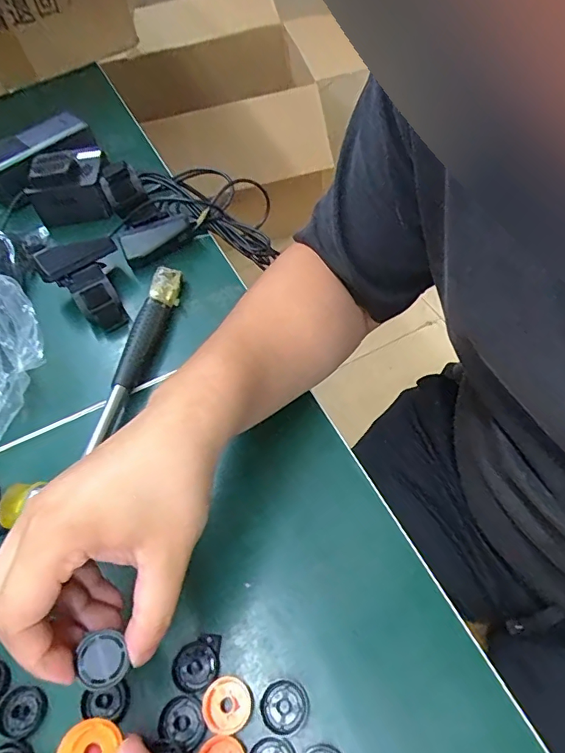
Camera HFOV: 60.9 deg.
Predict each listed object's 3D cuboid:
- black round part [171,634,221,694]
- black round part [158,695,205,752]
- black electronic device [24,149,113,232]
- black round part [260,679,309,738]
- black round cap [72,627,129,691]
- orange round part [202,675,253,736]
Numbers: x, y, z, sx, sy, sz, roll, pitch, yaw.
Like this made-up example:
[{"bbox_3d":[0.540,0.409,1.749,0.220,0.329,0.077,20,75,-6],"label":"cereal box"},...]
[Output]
[{"bbox_3d":[-0.049,0.165,0.278,0.032,0.004,0.024,-30,56,-19],"label":"black round part"},{"bbox_3d":[-0.055,0.190,0.263,0.025,0.005,0.024,-2,52,2],"label":"black round part"},{"bbox_3d":[-0.229,-0.206,0.518,0.082,0.060,0.069,-17,56,-4],"label":"black electronic device"},{"bbox_3d":[0.001,0.180,0.263,0.025,0.004,0.025,-2,52,2],"label":"black round part"},{"bbox_3d":[-0.086,0.136,0.229,0.022,0.008,0.022,-18,72,-21],"label":"black round cap"},{"bbox_3d":[-0.030,0.181,0.264,0.026,0.005,0.026,-2,52,2],"label":"orange round part"}]

